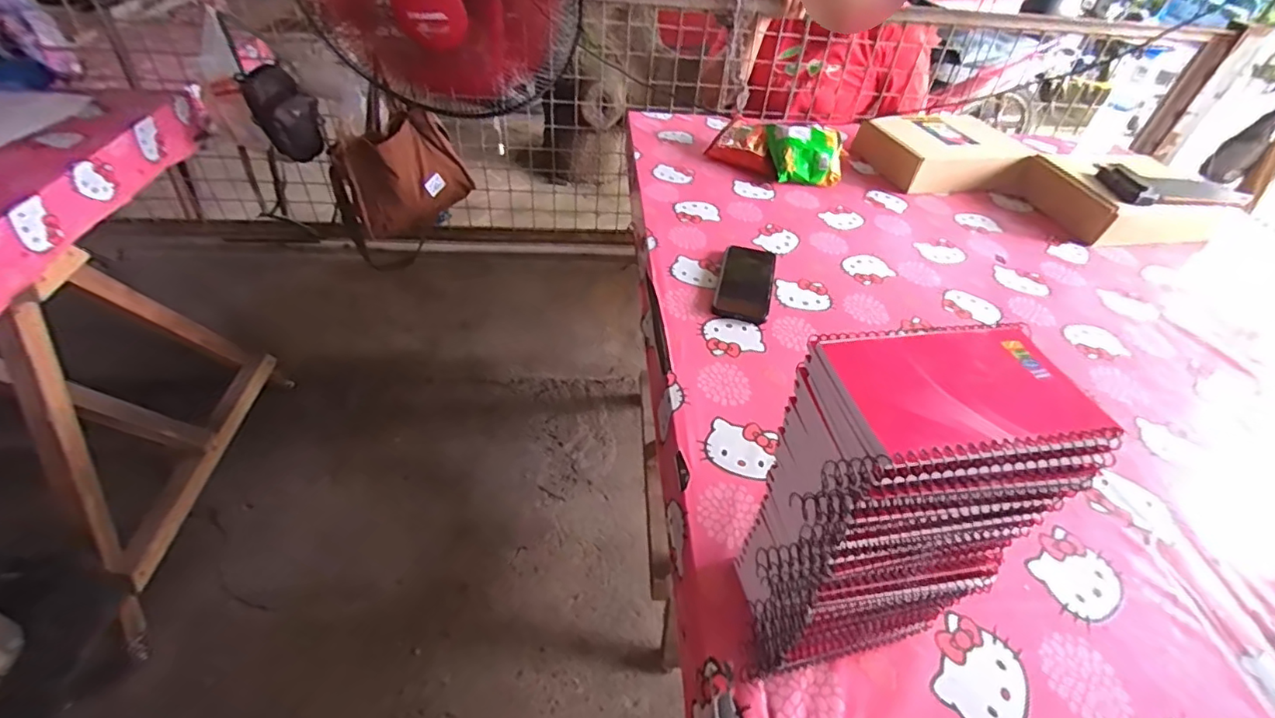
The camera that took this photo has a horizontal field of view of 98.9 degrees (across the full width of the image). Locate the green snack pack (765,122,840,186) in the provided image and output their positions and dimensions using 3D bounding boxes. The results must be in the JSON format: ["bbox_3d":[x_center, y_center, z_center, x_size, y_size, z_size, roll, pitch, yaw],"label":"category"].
[{"bbox_3d":[0.319,-0.388,1.038,0.141,0.037,0.119,3,83,-2],"label":"green snack pack"}]

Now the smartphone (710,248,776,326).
[{"bbox_3d":[0.155,-0.111,0.783,0.075,0.015,0.170,14,44,7],"label":"smartphone"}]

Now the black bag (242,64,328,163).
[{"bbox_3d":[-0.724,-0.492,1.136,0.108,0.206,0.085,-3,67,-10],"label":"black bag"}]

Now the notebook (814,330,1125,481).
[{"bbox_3d":[0.168,0.018,0.285,0.138,0.013,0.083,-4,45,-11],"label":"notebook"}]

